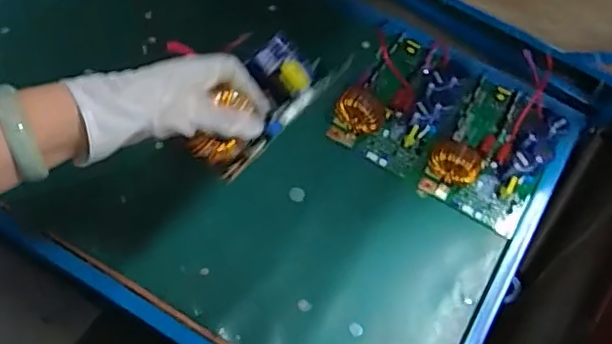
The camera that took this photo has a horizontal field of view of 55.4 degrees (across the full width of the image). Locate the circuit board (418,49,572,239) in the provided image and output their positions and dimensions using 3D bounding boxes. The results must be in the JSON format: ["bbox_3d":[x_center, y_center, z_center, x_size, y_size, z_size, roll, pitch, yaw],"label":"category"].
[{"bbox_3d":[0.262,-0.045,0.789,0.145,0.065,0.223,27,68,8],"label":"circuit board"}]

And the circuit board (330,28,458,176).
[{"bbox_3d":[0.134,-0.107,0.809,0.142,0.058,0.196,26,68,8],"label":"circuit board"}]

